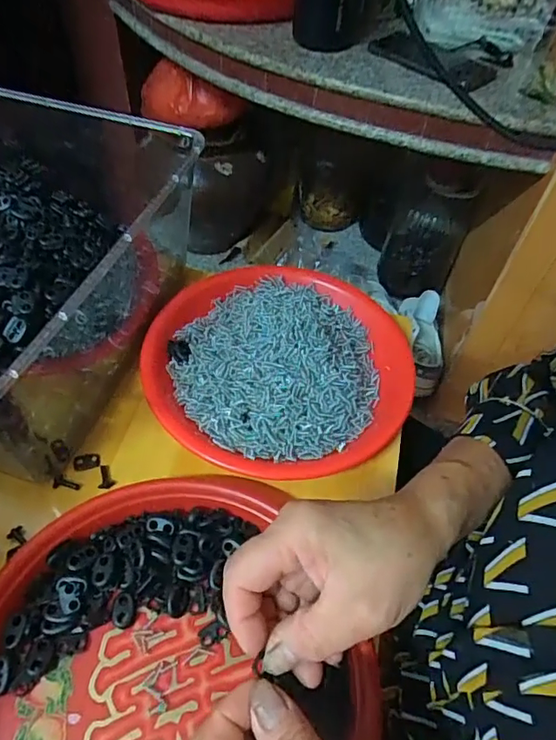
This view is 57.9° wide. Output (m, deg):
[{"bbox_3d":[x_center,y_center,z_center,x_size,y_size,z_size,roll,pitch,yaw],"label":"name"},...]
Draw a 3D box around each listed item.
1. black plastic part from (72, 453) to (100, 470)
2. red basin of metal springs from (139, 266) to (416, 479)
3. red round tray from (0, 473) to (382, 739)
[{"bbox_3d":[-0.146,0.070,0.384,0.019,0.004,0.013,-7,53,-10],"label":"black plastic part"},{"bbox_3d":[0.002,-0.012,0.434,0.216,0.043,0.225,2,52,-3],"label":"red basin of metal springs"},{"bbox_3d":[-0.068,0.178,0.294,0.229,0.030,0.253,36,58,21],"label":"red round tray"}]

